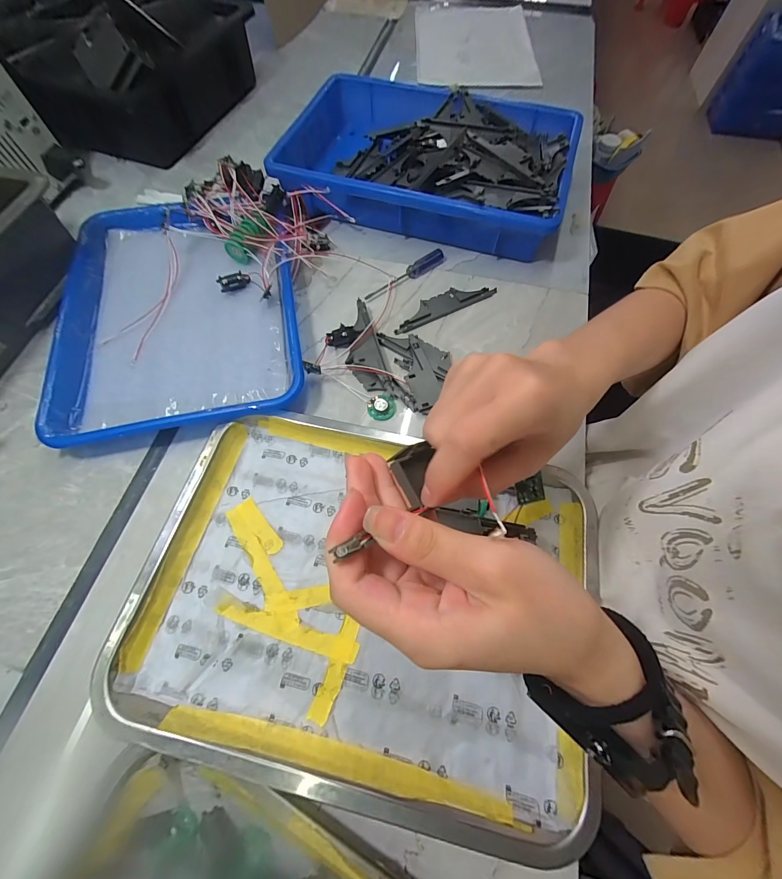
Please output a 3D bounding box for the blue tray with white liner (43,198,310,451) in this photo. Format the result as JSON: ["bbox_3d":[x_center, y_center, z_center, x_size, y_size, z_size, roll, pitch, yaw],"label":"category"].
[{"bbox_3d":[-0.236,-0.151,0.403,0.248,0.031,0.322,-11,67,-5],"label":"blue tray with white liner"}]

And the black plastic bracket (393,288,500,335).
[{"bbox_3d":[0.062,-0.162,0.424,0.132,0.005,0.034,-24,68,-11],"label":"black plastic bracket"}]

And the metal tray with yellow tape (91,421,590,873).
[{"bbox_3d":[-0.022,0.116,0.288,0.349,0.026,0.260,13,67,5],"label":"metal tray with yellow tape"}]

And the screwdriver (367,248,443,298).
[{"bbox_3d":[0.018,-0.203,0.436,0.115,0.015,0.015,-33,70,-14],"label":"screwdriver"}]

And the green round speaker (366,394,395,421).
[{"bbox_3d":[-0.010,-0.034,0.365,0.027,0.009,0.027,0,66,0],"label":"green round speaker"}]

